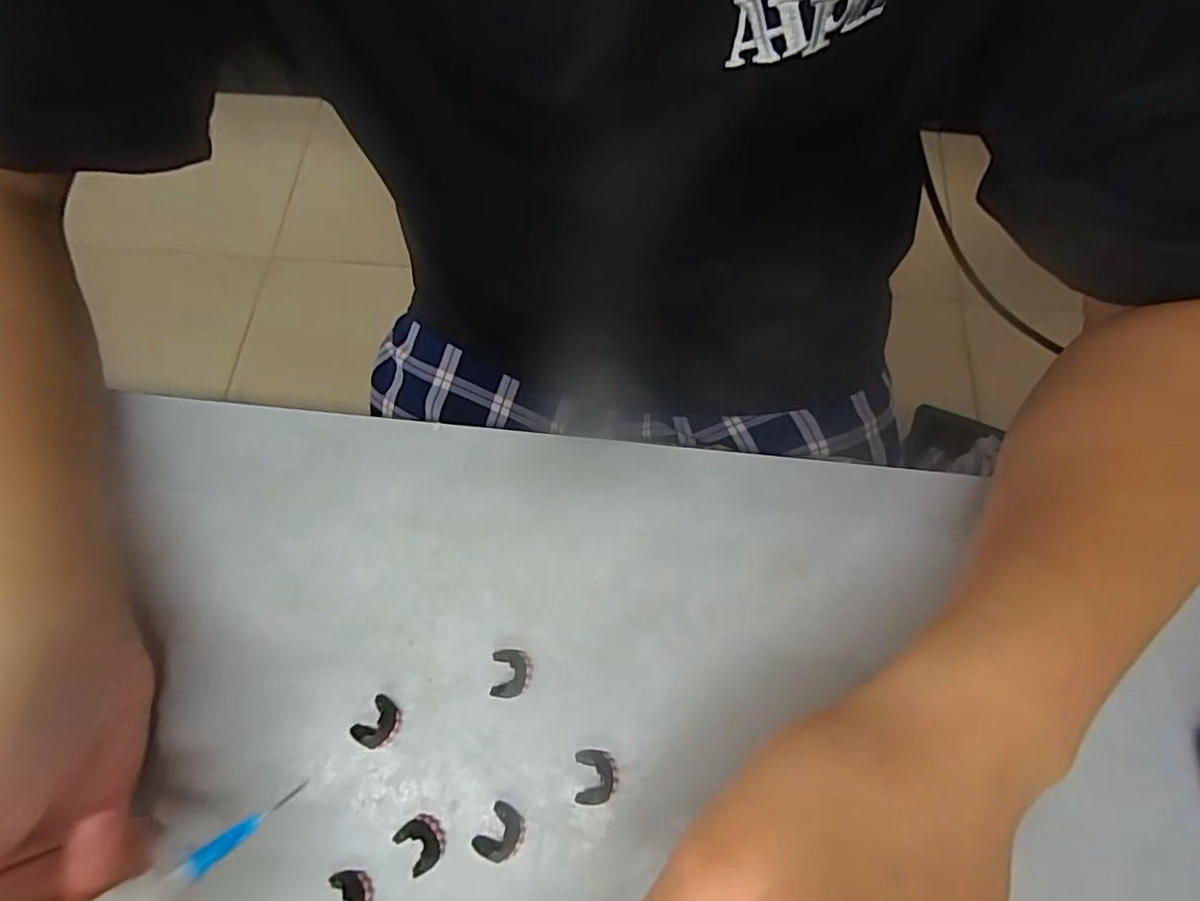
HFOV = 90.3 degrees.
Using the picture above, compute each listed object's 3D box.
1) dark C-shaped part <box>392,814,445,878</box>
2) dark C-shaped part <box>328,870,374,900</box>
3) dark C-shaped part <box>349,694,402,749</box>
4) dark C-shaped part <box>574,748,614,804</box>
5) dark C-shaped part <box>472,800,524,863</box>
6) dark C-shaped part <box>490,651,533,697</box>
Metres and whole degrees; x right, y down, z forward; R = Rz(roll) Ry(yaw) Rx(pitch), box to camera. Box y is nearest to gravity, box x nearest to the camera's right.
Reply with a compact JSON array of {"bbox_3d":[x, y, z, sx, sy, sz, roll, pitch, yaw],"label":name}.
[{"bbox_3d":[-0.059,0.129,0.195,0.014,0.005,0.016,-37,73,-12],"label":"dark C-shaped part"},{"bbox_3d":[-0.080,0.143,0.190,0.014,0.006,0.015,-13,70,-3],"label":"dark C-shaped part"},{"bbox_3d":[-0.078,0.096,0.207,0.014,0.006,0.017,34,74,13],"label":"dark C-shaped part"},{"bbox_3d":[-0.002,0.109,0.199,0.013,0.006,0.016,-2,70,1],"label":"dark C-shaped part"},{"bbox_3d":[-0.033,0.126,0.195,0.014,0.005,0.016,32,73,12],"label":"dark C-shaped part"},{"bbox_3d":[-0.032,0.079,0.212,0.014,0.005,0.016,-3,70,0],"label":"dark C-shaped part"}]

